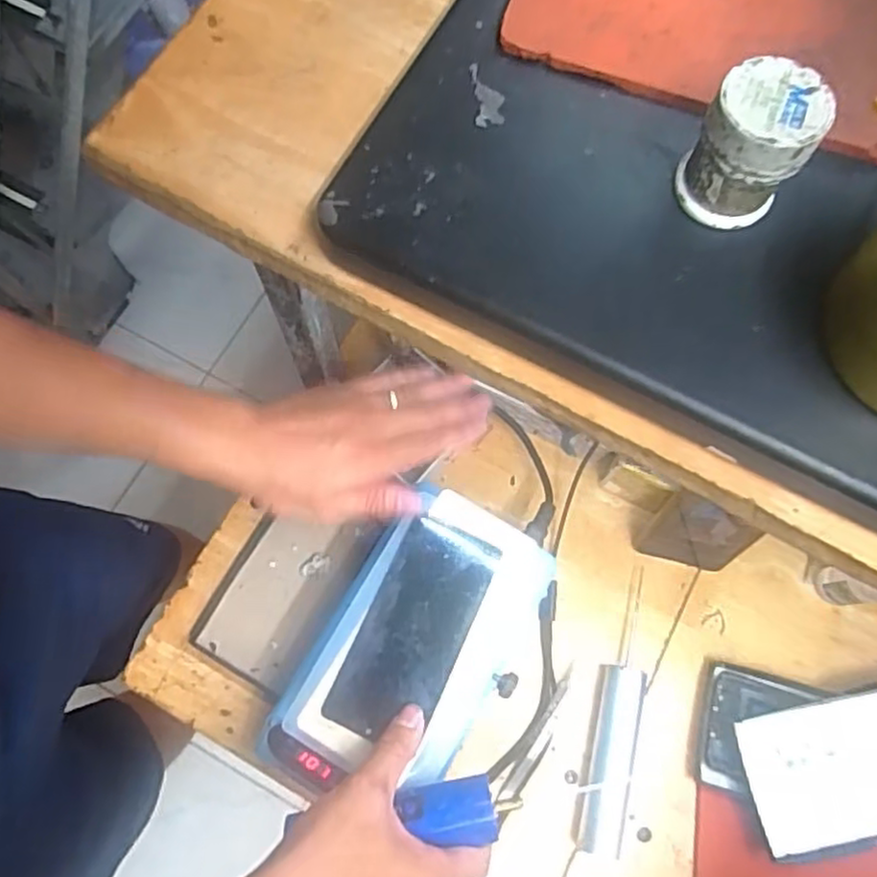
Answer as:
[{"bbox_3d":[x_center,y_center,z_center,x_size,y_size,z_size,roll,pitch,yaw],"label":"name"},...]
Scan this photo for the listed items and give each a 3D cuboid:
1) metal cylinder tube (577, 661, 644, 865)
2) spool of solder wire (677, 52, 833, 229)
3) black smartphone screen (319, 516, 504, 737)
[{"bbox_3d":[0.142,0.262,0.569,0.032,0.030,0.141,13,73,3],"label":"metal cylinder tube"},{"bbox_3d":[0.100,-0.094,0.225,0.032,0.041,0.030,31,75,8],"label":"spool of solder wire"},{"bbox_3d":[-0.018,0.130,0.473,0.069,0.007,0.148,30,76,8],"label":"black smartphone screen"}]

